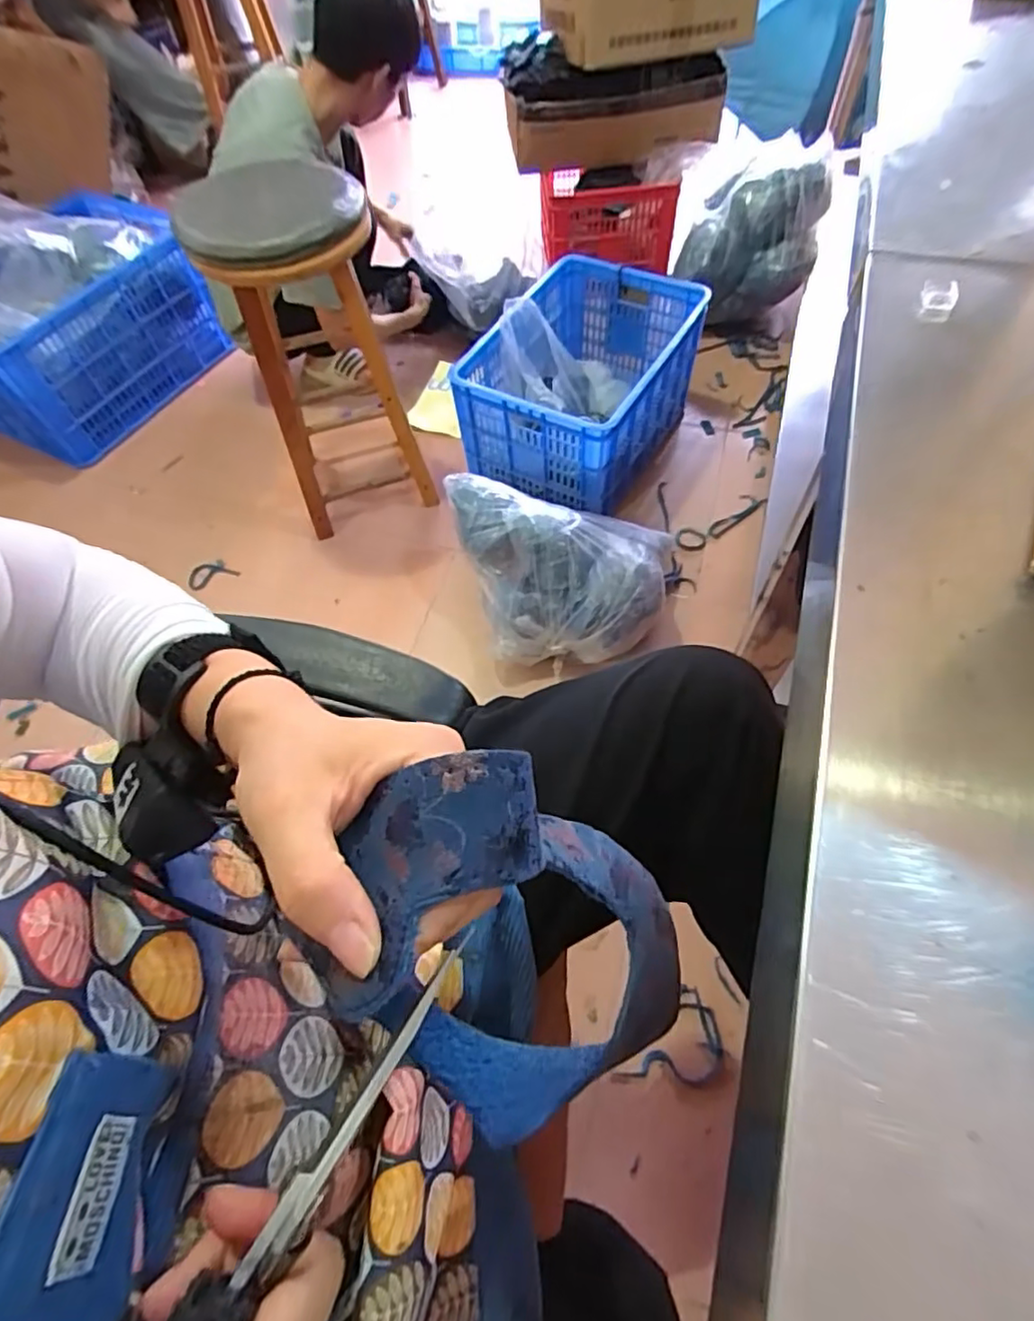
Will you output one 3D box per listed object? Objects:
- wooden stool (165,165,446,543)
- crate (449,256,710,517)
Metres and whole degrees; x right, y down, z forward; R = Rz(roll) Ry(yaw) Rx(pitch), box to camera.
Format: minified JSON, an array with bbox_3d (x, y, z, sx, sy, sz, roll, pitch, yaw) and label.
[{"bbox_3d":[-0.365,-0.561,1.202,0.275,0.570,0.292,-18,60,-7],"label":"wooden stool"},{"bbox_3d":[0.135,-0.586,1.359,0.376,0.280,0.496,24,64,17],"label":"crate"}]

